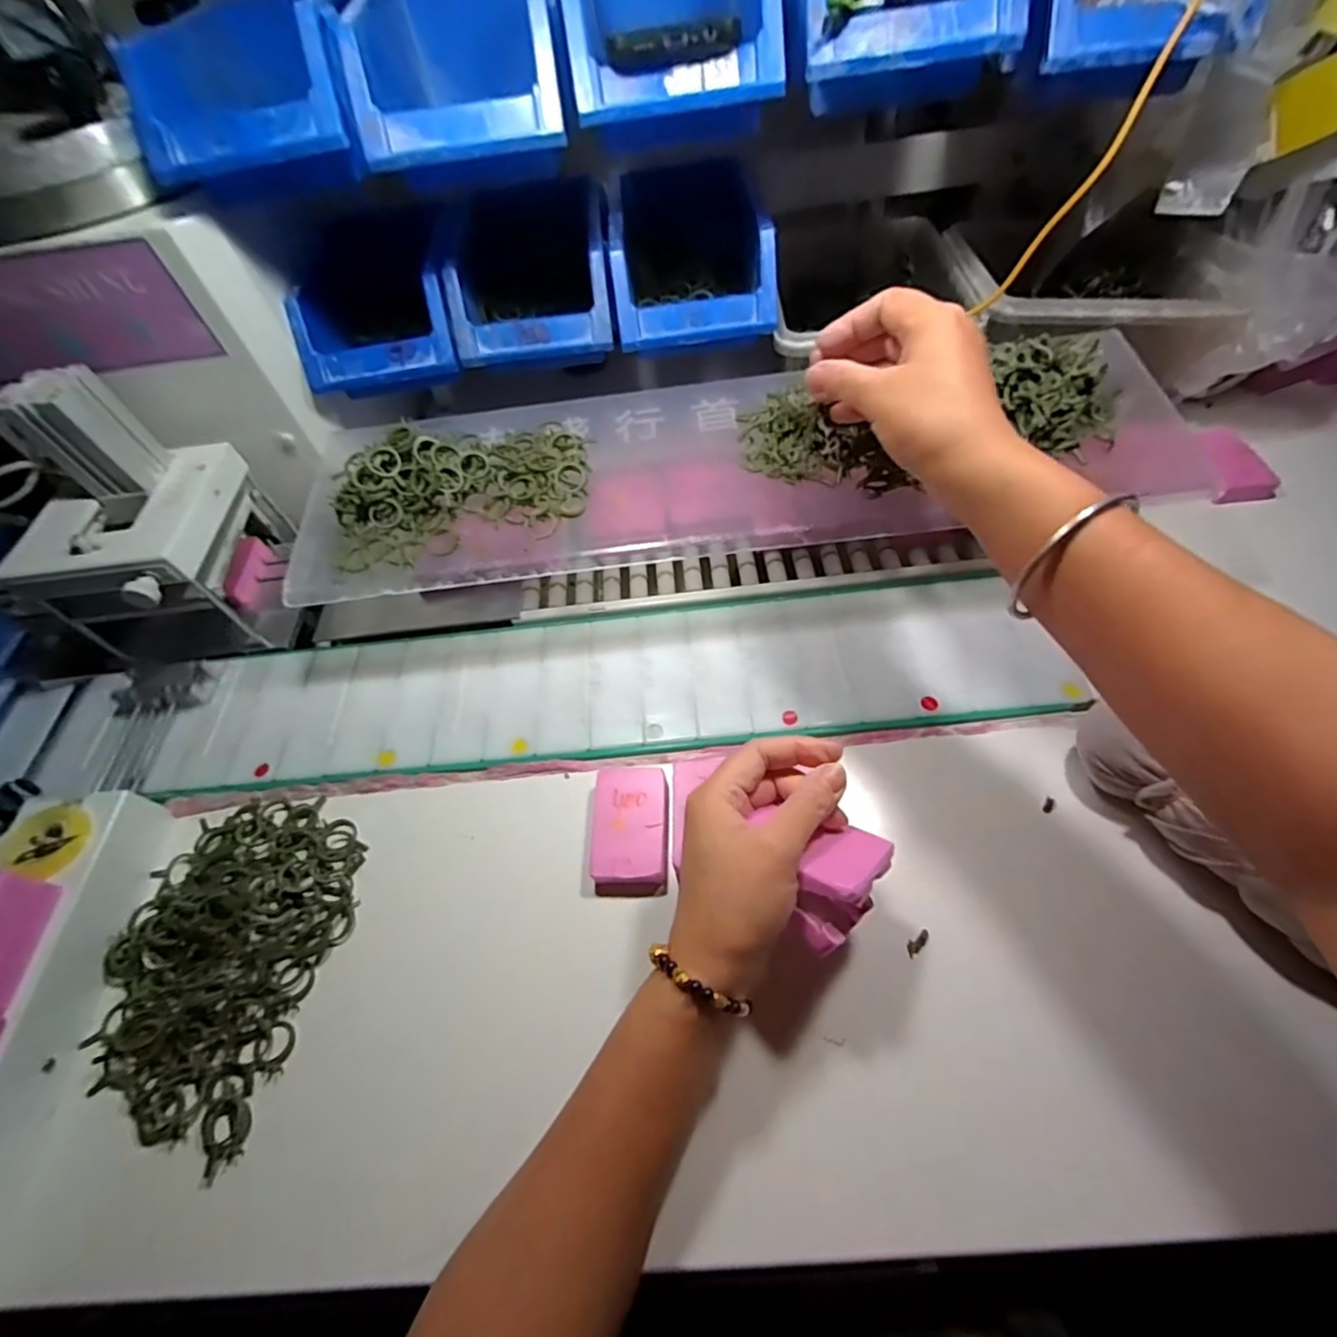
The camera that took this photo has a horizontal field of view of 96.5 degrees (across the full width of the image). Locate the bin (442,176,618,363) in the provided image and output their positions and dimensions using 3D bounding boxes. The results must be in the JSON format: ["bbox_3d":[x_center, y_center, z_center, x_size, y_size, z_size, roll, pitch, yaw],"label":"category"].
[{"bbox_3d":[-0.110,-0.319,0.486,0.124,0.078,0.151,-7,56,1],"label":"bin"}]

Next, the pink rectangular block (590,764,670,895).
[{"bbox_3d":[-0.024,0.100,0.376,0.047,0.016,0.078,-2,58,4],"label":"pink rectangular block"}]

